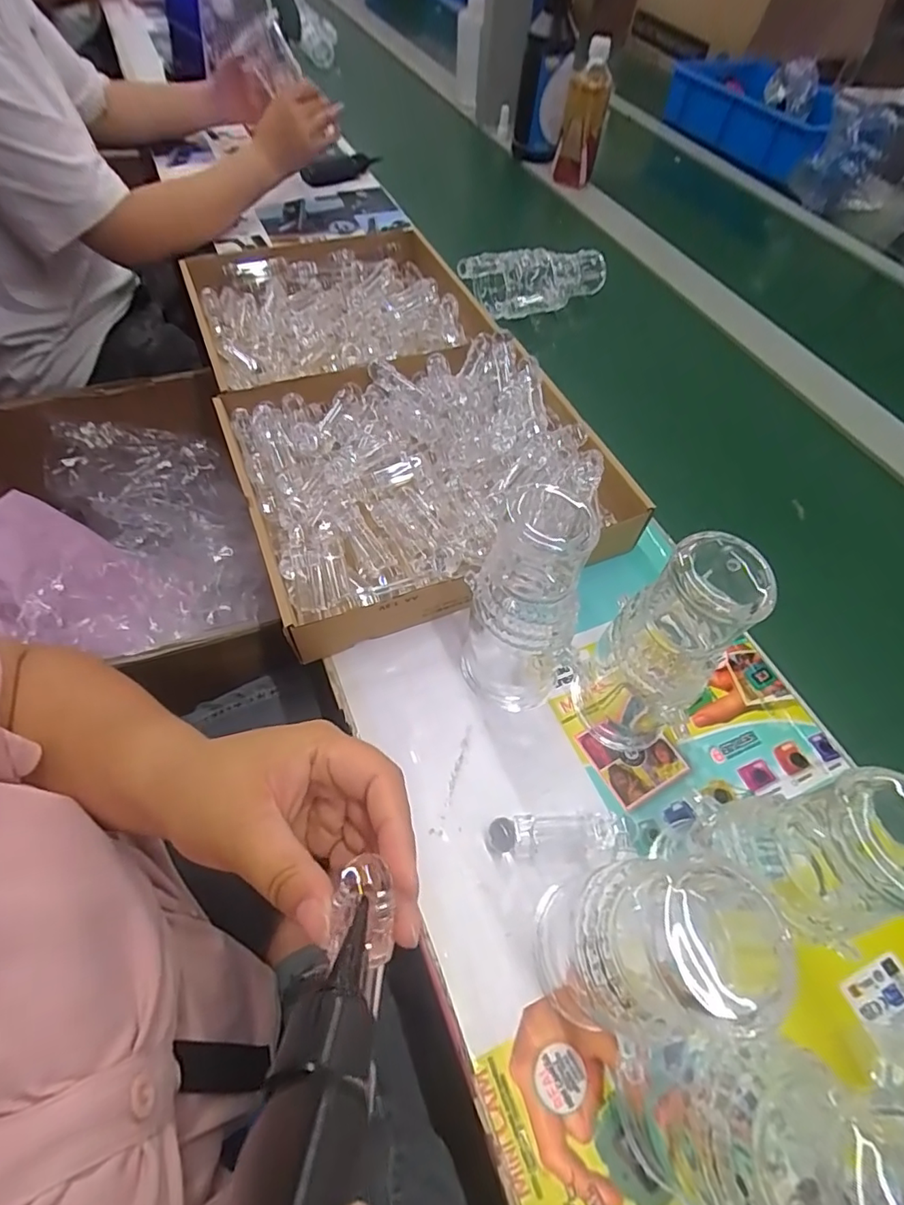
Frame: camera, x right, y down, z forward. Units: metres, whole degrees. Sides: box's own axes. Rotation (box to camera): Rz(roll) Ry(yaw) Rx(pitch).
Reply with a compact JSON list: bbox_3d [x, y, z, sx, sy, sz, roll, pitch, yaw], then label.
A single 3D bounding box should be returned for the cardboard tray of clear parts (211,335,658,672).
[{"bbox_3d":[-0.027,-0.123,0.497,0.314,0.055,0.276,-18,60,-15],"label":"cardboard tray of clear parts"}]

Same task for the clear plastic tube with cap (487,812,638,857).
[{"bbox_3d":[0.073,0.152,0.357,0.096,0.015,0.022,-1,57,-5],"label":"clear plastic tube with cap"}]

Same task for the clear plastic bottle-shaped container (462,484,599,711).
[{"bbox_3d":[0.049,0.006,0.361,0.078,0.160,0.072,12,57,4],"label":"clear plastic bottle-shaped container"}]

